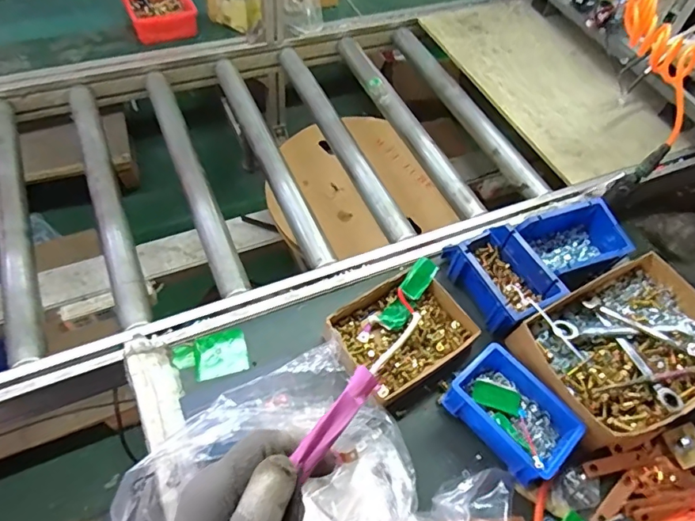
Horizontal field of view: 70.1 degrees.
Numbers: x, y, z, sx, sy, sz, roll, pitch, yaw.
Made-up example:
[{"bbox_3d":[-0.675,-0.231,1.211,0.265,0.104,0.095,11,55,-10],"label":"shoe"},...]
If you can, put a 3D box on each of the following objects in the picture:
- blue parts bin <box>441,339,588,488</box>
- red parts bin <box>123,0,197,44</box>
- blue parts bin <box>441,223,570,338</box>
[{"bbox_3d":[0.208,0.187,0.620,0.111,0.047,0.147,-36,65,-26],"label":"blue parts bin"},{"bbox_3d":[-0.415,-0.565,1.104,0.146,0.062,0.217,-19,59,-18],"label":"red parts bin"},{"bbox_3d":[0.228,0.020,0.730,0.119,0.063,0.158,-24,60,-21],"label":"blue parts bin"}]

